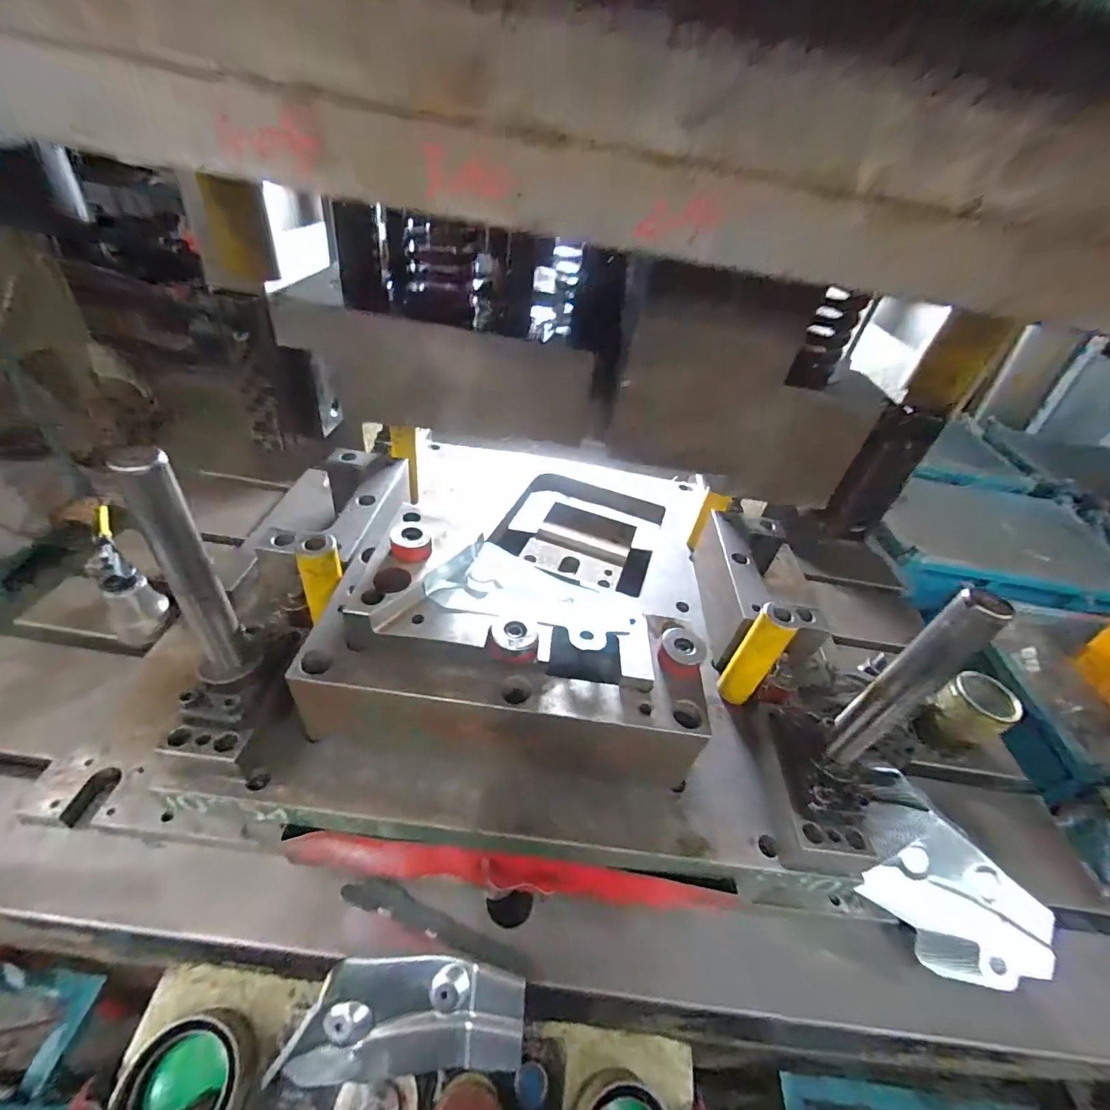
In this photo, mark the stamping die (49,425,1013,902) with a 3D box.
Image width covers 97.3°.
[{"bbox_3d":[-0.008,-0.006,0.617,0.645,0.317,0.602,7,39,-1],"label":"stamping die"}]

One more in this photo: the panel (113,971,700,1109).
[{"bbox_3d":[-0.125,0.486,0.434,0.488,0.089,0.128,9,39,-2],"label":"panel"}]

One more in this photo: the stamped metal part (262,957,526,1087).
[{"bbox_3d":[-0.131,0.415,0.440,0.204,0.029,0.098,4,83,-10],"label":"stamped metal part"}]

